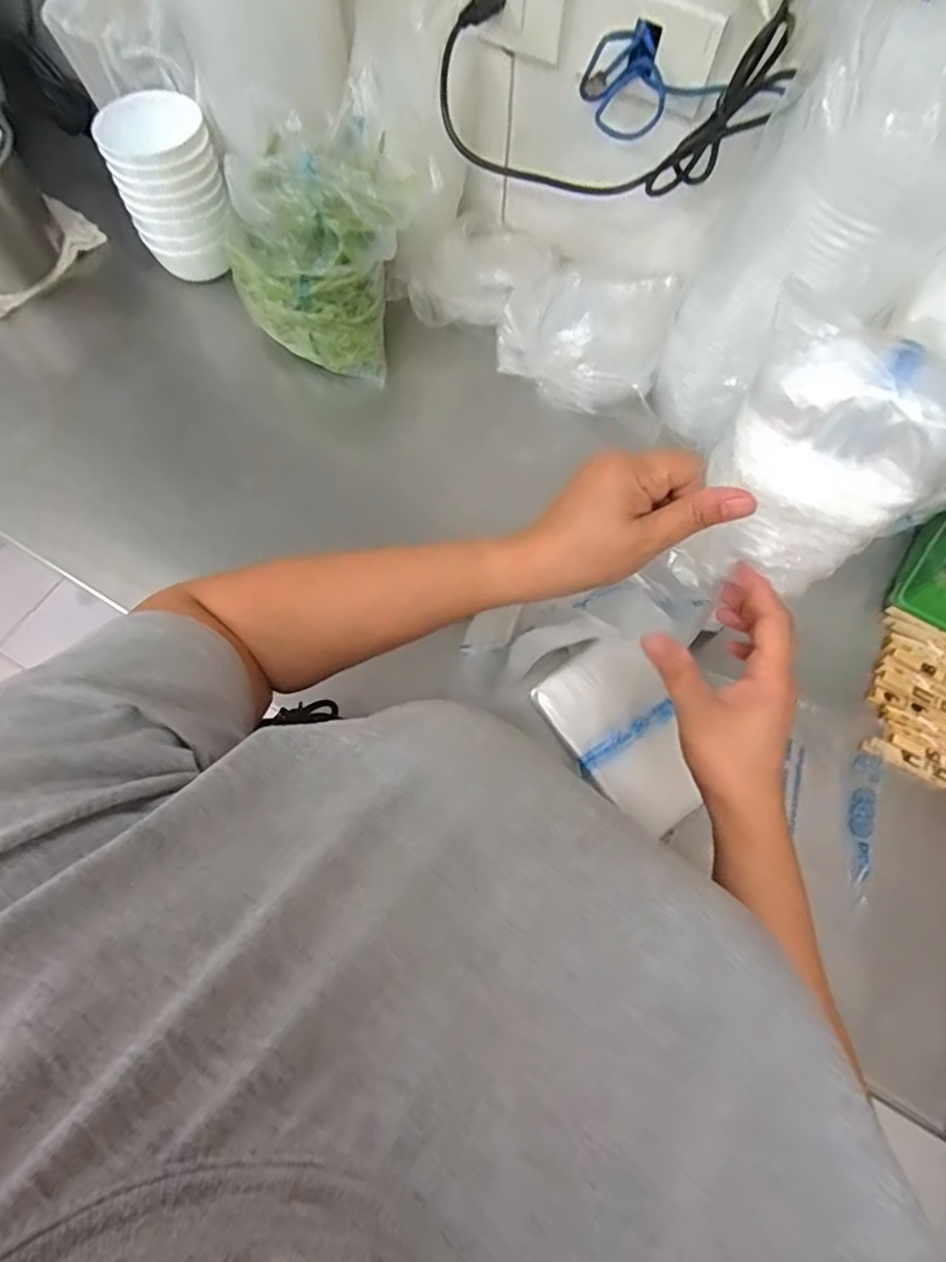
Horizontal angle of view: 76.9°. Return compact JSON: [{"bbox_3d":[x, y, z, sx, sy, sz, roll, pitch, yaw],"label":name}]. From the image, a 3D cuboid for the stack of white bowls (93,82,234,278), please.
[{"bbox_3d":[-0.324,-0.477,0.650,0.105,0.129,0.101,-23,71,-10],"label":"stack of white bowls"}]

